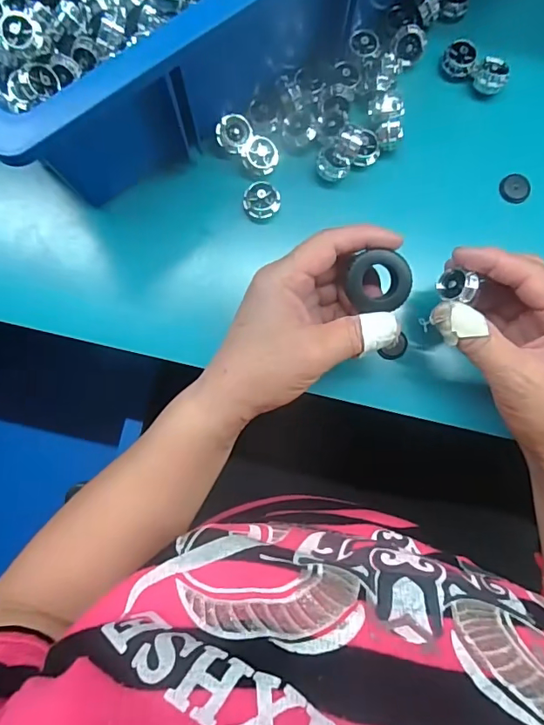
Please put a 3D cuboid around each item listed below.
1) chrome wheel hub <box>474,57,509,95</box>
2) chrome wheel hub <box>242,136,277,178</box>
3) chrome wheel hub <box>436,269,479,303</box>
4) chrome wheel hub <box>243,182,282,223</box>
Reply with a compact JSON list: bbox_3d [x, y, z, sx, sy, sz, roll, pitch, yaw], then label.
[{"bbox_3d":[0.159,-0.206,0.353,0.021,0.015,0.020,0,86,0],"label":"chrome wheel hub"},{"bbox_3d":[-0.008,-0.146,0.344,0.022,0.013,0.026,24,86,2],"label":"chrome wheel hub"},{"bbox_3d":[0.111,-0.047,0.292,0.023,0.014,0.015,12,108,41],"label":"chrome wheel hub"},{"bbox_3d":[-0.007,-0.112,0.342,0.025,0.015,0.026,0,86,0],"label":"chrome wheel hub"}]

